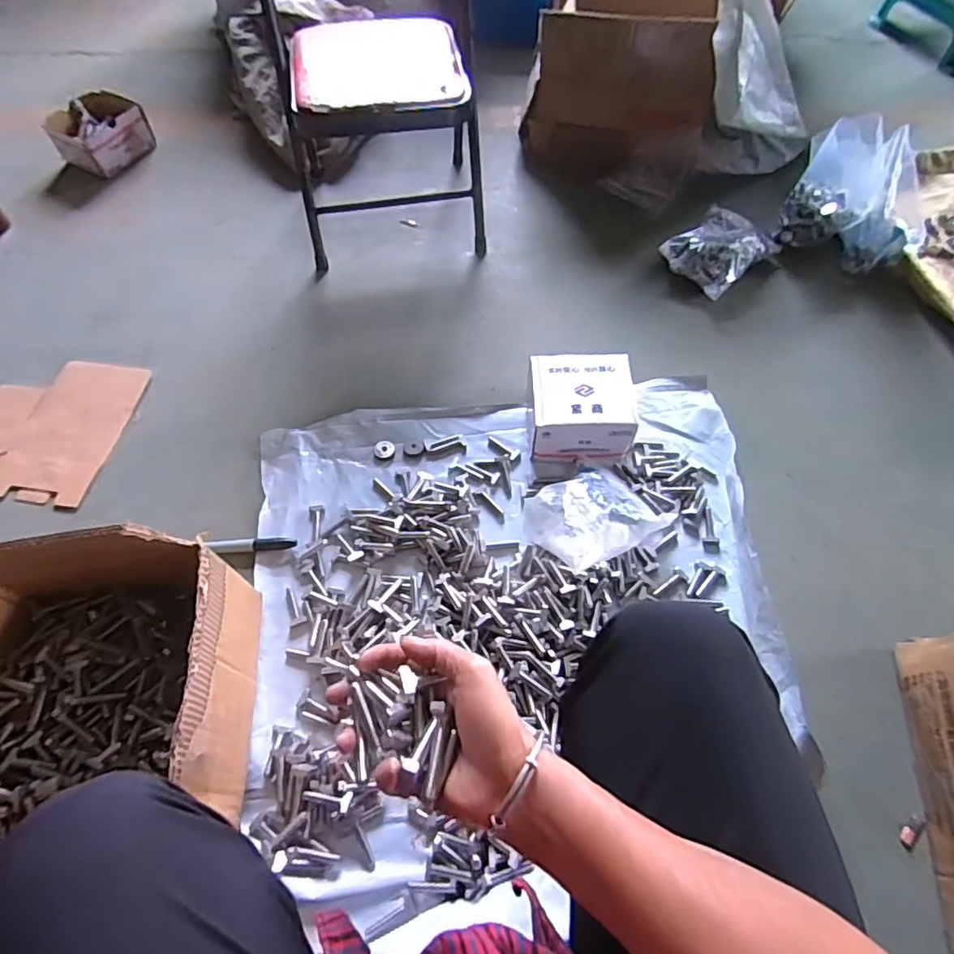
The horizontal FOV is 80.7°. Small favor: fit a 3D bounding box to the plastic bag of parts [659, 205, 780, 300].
[{"bbox_3d":[0.442,-0.418,1.025,0.189,0.057,0.138,-38,65,-19],"label":"plastic bag of parts"}]

